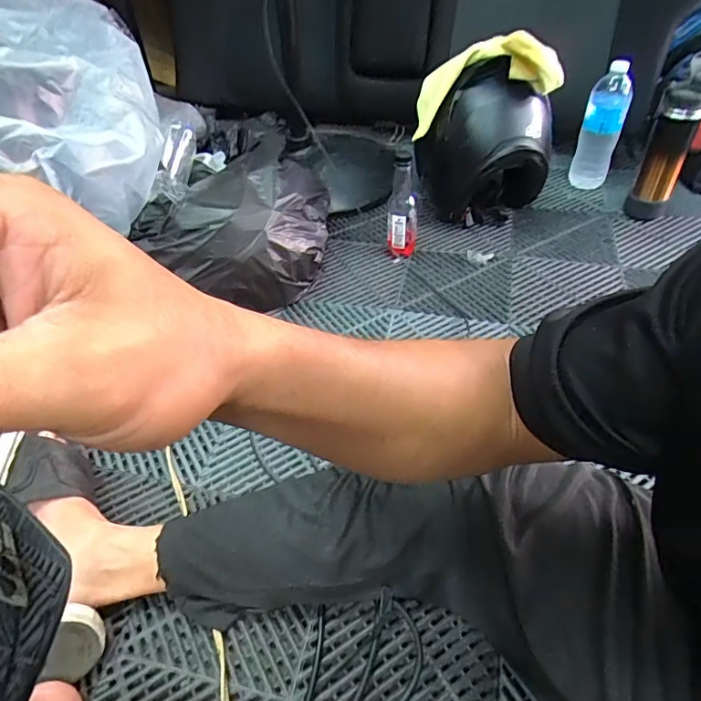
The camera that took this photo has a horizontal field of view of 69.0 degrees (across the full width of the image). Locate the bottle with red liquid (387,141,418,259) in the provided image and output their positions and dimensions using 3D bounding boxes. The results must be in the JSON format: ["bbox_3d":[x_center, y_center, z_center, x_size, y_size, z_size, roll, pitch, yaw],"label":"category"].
[{"bbox_3d":[0.094,-0.269,0.934,0.054,0.213,0.057,4,45,8],"label":"bottle with red liquid"}]

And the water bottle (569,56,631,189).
[{"bbox_3d":[0.532,-0.471,1.084,0.079,0.238,0.063,13,49,17],"label":"water bottle"}]

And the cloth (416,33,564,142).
[{"bbox_3d":[0.234,-0.486,0.919,0.261,0.114,0.054,-9,42,26],"label":"cloth"}]

